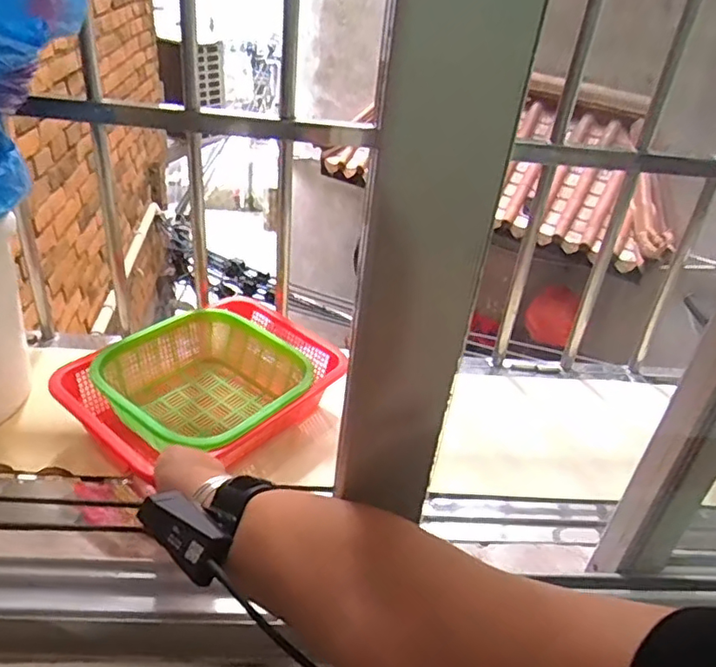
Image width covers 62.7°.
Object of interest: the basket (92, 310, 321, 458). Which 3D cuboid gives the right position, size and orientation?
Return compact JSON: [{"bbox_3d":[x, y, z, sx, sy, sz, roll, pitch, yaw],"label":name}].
[{"bbox_3d":[-0.180,0.062,0.717,0.217,0.083,0.227,28,40,29],"label":"basket"}]

